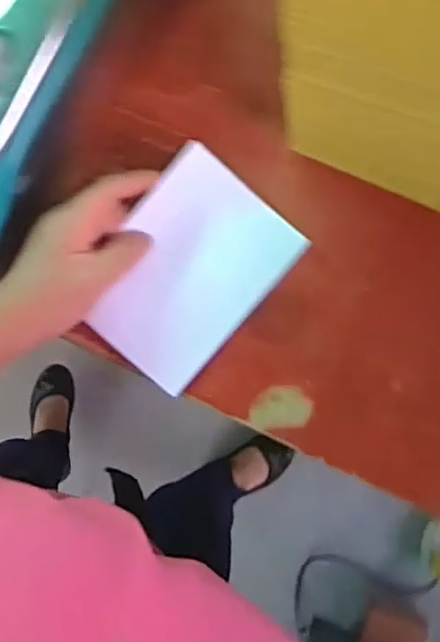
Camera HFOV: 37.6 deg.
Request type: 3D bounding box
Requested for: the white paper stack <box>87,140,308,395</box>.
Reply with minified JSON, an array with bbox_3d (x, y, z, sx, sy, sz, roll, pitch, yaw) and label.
[{"bbox_3d":[-0.024,-0.035,0.462,0.107,0.007,0.147,40,93,-7],"label":"white paper stack"}]

